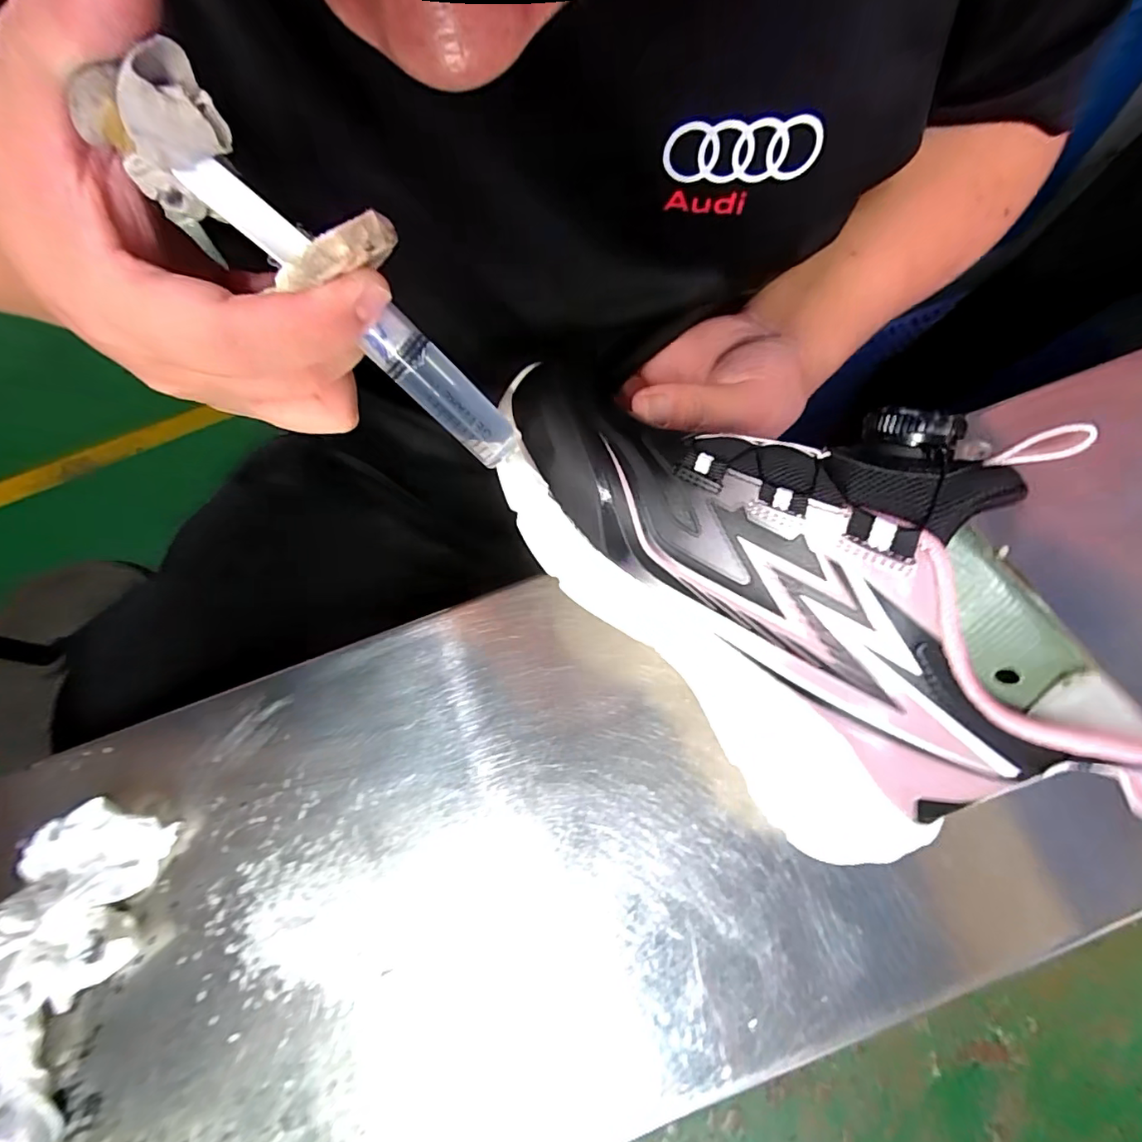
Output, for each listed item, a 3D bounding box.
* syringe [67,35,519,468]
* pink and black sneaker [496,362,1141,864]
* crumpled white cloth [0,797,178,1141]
[{"bbox_3d":[-0.062,-0.078,0.153,0.125,0.037,0.023,40,72,-30],"label":"syringe"},{"bbox_3d":[0.088,-0.006,0.215,0.203,0.090,0.123,49,118,4],"label":"pink and black sneaker"},{"bbox_3d":[-0.223,0.171,0.229,0.056,0.031,0.129,7,72,9],"label":"crumpled white cloth"}]

